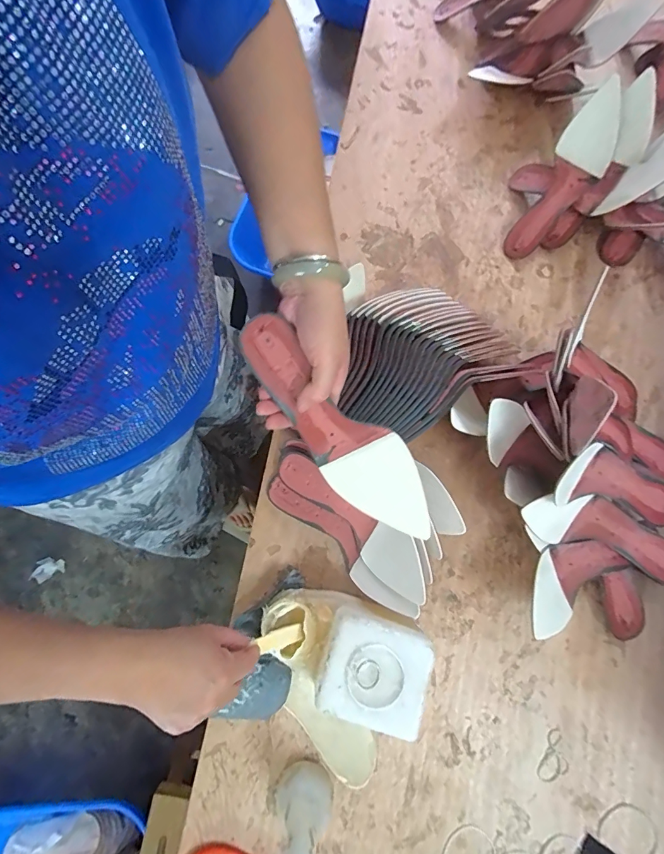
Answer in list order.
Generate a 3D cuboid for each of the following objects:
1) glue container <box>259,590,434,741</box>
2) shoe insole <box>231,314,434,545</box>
[{"bbox_3d":[0.008,0.267,0.503,0.191,0.124,0.105,16,76,3],"label":"glue container"},{"bbox_3d":[0.004,0.001,0.409,0.075,0.063,0.251,-43,102,-11],"label":"shoe insole"}]

